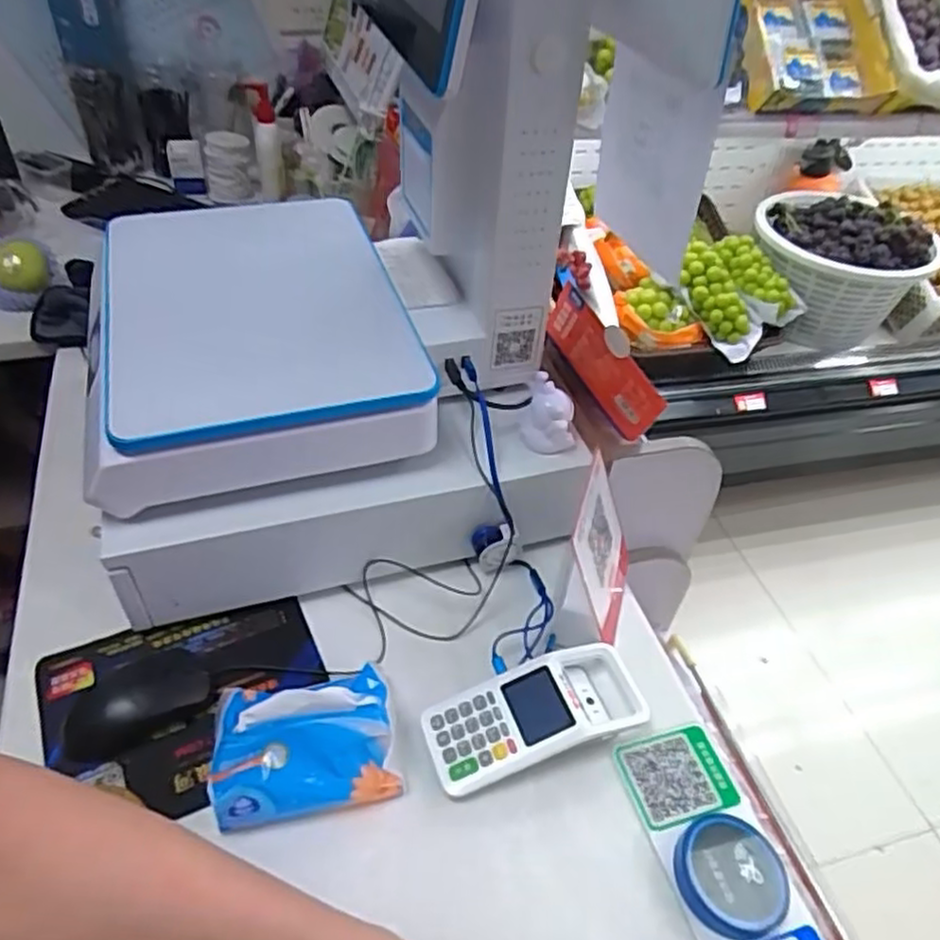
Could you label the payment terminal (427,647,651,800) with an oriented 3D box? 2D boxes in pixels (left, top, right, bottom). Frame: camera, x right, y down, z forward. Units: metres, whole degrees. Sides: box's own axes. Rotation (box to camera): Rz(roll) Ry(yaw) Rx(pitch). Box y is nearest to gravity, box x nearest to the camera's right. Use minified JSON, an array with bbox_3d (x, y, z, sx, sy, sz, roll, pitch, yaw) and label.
[{"bbox_3d":[0.055,0.200,0.590,0.177,0.050,0.074,-13,48,-18],"label":"payment terminal"}]

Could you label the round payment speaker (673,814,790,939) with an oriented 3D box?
[{"bbox_3d":[0.185,0.288,0.520,0.071,0.021,0.077,3,45,-3],"label":"round payment speaker"}]

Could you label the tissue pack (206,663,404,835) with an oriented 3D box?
[{"bbox_3d":[-0.124,0.194,0.539,0.132,0.079,0.100,-8,46,-14],"label":"tissue pack"}]

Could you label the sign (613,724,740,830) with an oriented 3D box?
[{"bbox_3d":[0.165,0.243,0.581,0.081,0.006,0.070,-14,50,-14],"label":"sign"}]

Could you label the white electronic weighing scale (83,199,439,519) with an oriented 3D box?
[{"bbox_3d":[-0.203,-0.127,0.677,0.263,0.094,0.335,-11,47,-16],"label":"white electronic weighing scale"}]

